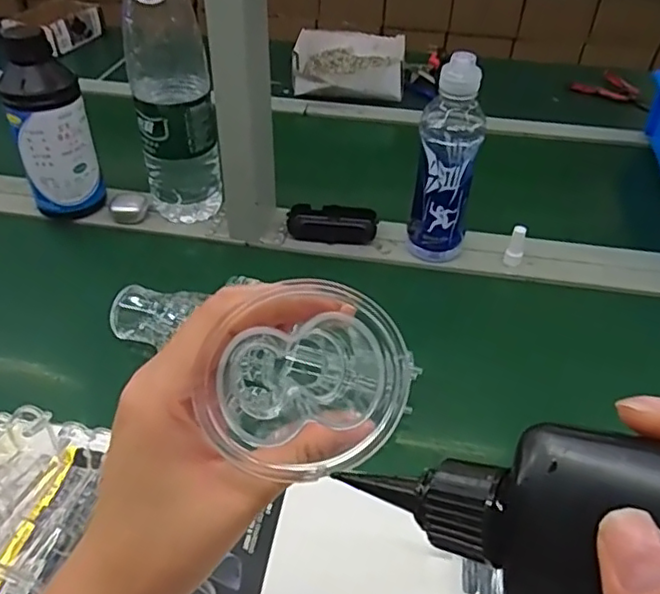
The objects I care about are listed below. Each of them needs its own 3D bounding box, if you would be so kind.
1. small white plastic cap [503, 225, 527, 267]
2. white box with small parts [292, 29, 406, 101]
[{"bbox_3d":[0.220,-0.059,0.730,0.018,0.055,0.020,24,46,22],"label":"small white plastic cap"},{"bbox_3d":[0.037,-0.433,1.134,0.200,0.050,0.212,3,42,1],"label":"white box with small parts"}]

